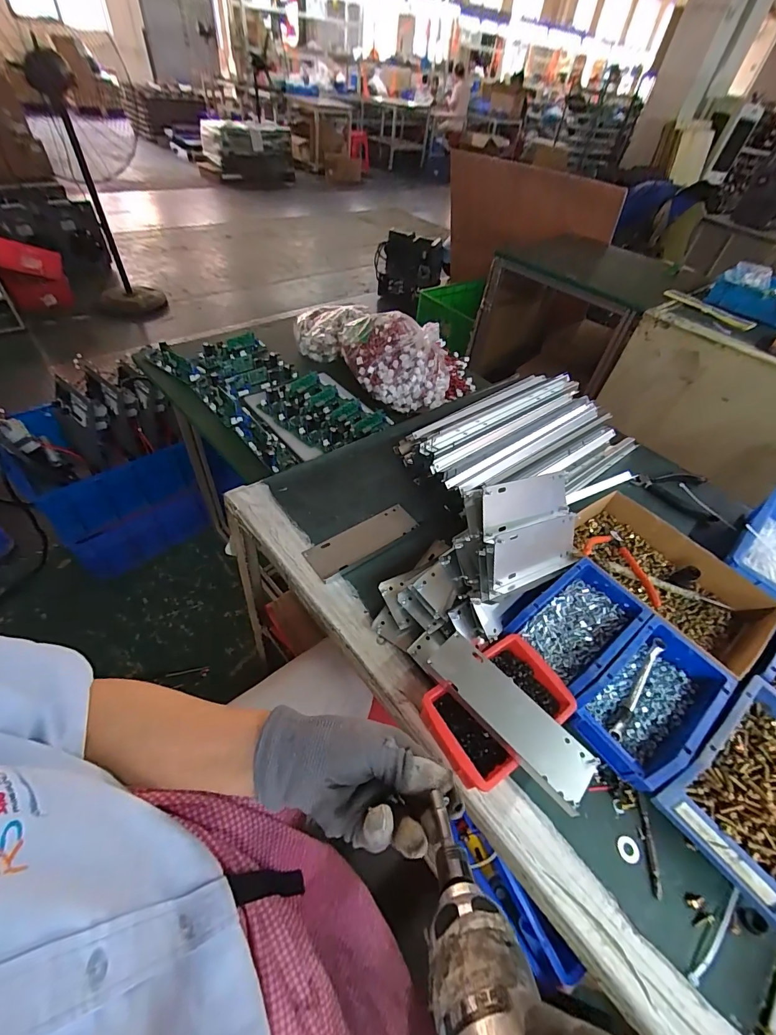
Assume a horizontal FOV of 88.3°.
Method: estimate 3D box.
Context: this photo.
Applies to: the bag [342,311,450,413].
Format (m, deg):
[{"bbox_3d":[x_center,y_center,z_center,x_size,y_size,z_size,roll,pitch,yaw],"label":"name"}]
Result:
[{"bbox_3d":[0.023,-0.358,0.928,0.225,0.116,0.207,-6,51,-12],"label":"bag"}]

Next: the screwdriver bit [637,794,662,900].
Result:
[{"bbox_3d":[0.258,0.321,0.393,0.008,0.006,0.079,11,50,3],"label":"screwdriver bit"}]

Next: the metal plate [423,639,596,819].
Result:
[{"bbox_3d":[0.122,0.200,0.410,0.178,0.007,0.063,40,49,24],"label":"metal plate"}]

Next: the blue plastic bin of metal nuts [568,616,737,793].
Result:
[{"bbox_3d":[0.297,0.197,0.449,0.172,0.056,0.101,-29,59,-27],"label":"blue plastic bin of metal nuts"}]

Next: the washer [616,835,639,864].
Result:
[{"bbox_3d":[0.236,0.326,0.392,0.020,0.004,0.021,3,50,-4],"label":"washer"}]

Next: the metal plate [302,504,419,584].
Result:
[{"bbox_3d":[-0.036,0.031,0.596,0.177,0.009,0.060,-29,59,-27],"label":"metal plate"}]

